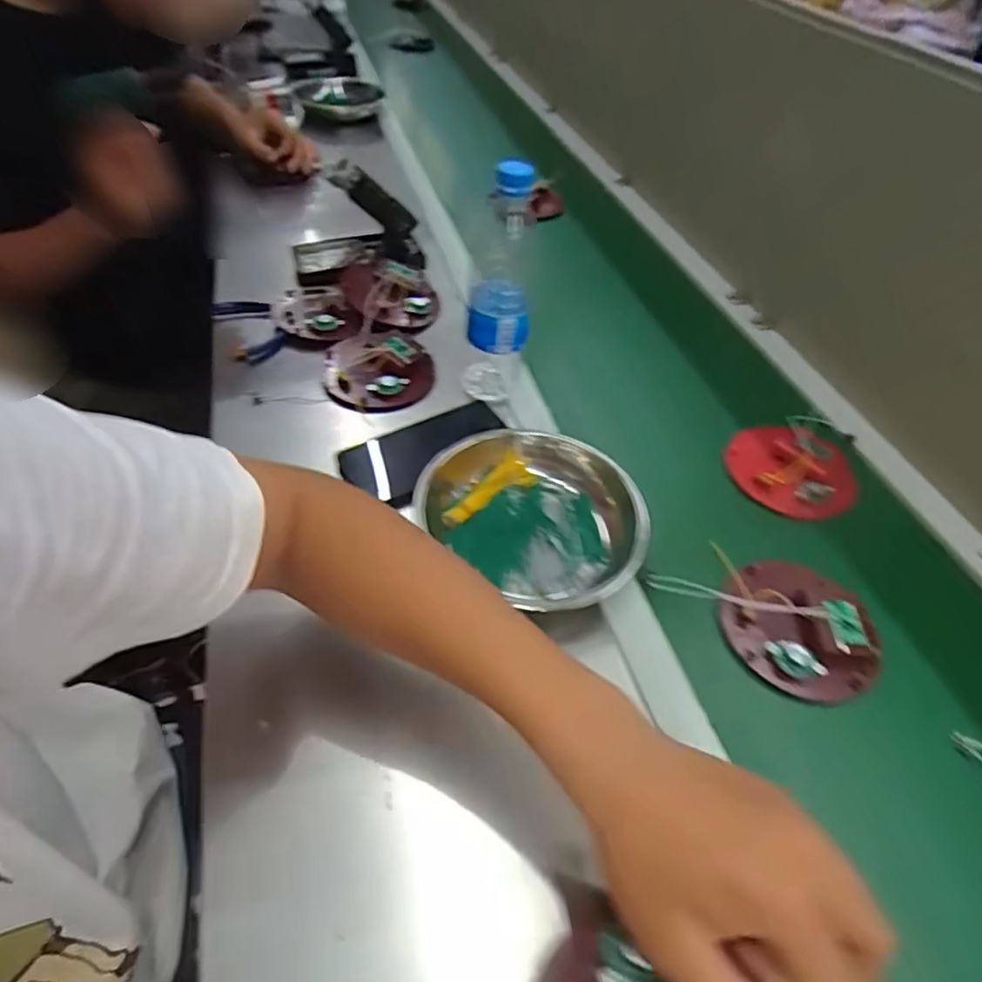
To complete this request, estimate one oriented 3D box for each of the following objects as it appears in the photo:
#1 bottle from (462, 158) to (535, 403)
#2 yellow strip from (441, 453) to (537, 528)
[{"bbox_3d":[0.008,-0.192,0.578,0.060,0.213,0.058,-2,48,-7],"label":"bottle"},{"bbox_3d":[-0.003,0.000,0.545,0.031,0.008,0.102,38,55,26],"label":"yellow strip"}]

